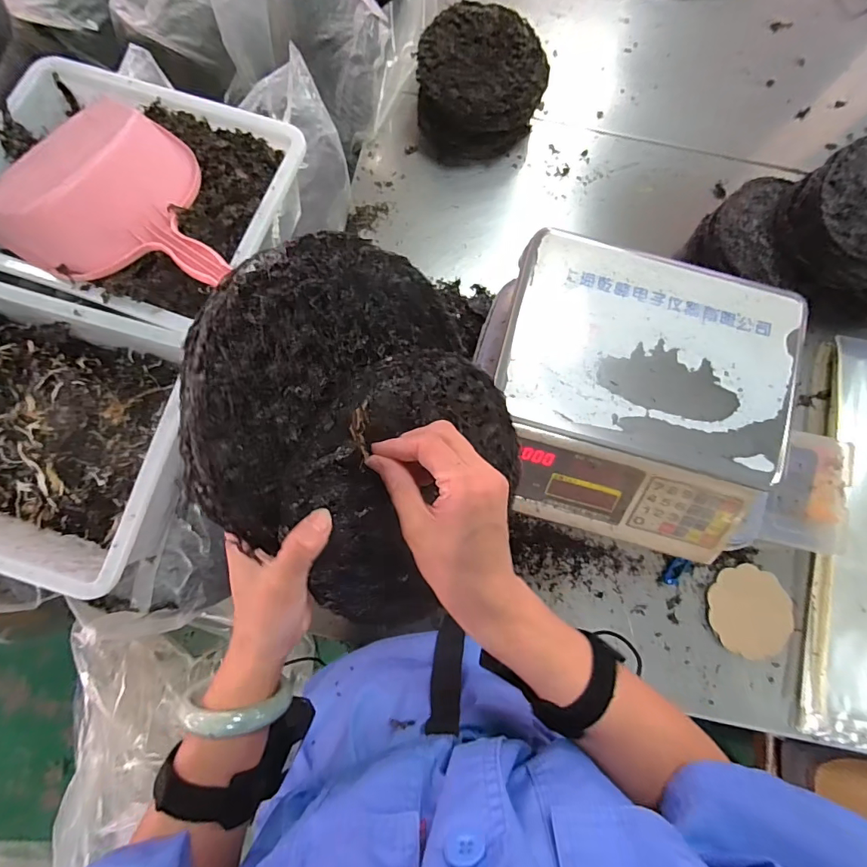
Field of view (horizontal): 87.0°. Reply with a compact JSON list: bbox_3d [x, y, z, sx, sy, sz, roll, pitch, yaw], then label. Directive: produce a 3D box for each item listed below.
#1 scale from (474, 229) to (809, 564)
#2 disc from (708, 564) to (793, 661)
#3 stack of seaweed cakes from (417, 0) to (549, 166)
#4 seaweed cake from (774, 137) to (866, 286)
[{"bbox_3d":[0.234,-0.039,0.538,0.357,0.097,0.310,15,80,1],"label":"scale"},{"bbox_3d":[0.508,0.285,0.732,0.136,0.011,0.134,0,80,-1],"label":"disc"},{"bbox_3d":[0.086,-0.628,0.824,0.227,0.117,0.209,-4,80,-2],"label":"stack of seaweed cakes"},{"bbox_3d":[0.664,-0.333,0.703,0.190,0.089,0.198,-16,81,-4],"label":"seaweed cake"}]

